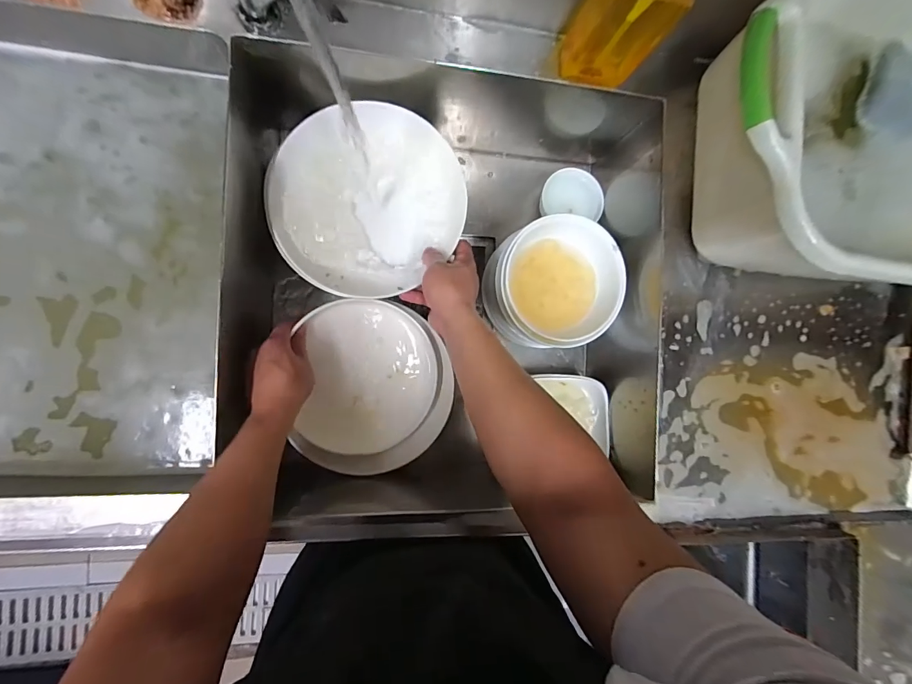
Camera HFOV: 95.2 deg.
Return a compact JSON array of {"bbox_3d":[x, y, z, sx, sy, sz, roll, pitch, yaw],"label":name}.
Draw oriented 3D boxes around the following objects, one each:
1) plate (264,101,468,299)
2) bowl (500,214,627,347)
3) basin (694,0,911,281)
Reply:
[{"bbox_3d":[-0.123,-0.193,0.571,0.250,0.042,0.246,0,89,-6],"label":"plate"},{"bbox_3d":[0.152,-0.090,0.618,0.174,0.057,0.180,0,89,-6],"label":"bowl"},{"bbox_3d":[0.476,-0.228,0.467,0.454,0.169,0.306,-2,89,-11],"label":"basin"}]

